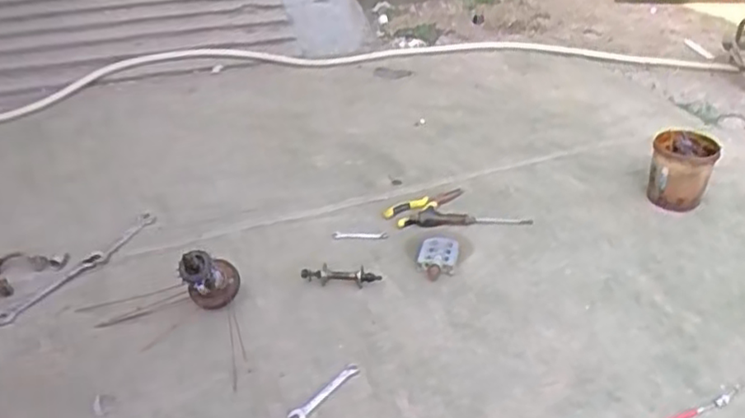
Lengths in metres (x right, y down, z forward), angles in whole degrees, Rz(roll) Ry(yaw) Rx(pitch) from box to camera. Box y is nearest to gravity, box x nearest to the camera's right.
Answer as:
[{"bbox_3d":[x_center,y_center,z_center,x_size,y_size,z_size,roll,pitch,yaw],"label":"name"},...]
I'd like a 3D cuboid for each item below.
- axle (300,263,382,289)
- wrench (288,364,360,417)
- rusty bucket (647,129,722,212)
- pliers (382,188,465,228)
[{"bbox_3d":[-0.058,0.118,1.140,0.144,0.026,0.034,3,36,9],"label":"axle"},{"bbox_3d":[-0.070,0.270,0.954,0.022,0.011,0.131,27,45,35],"label":"wrench"},{"bbox_3d":[0.594,-0.069,1.255,0.107,0.143,0.102,-2,35,1],"label":"rusty bucket"},{"bbox_3d":[0.116,-0.009,1.302,0.181,0.021,0.066,-18,38,-20],"label":"pliers"}]

